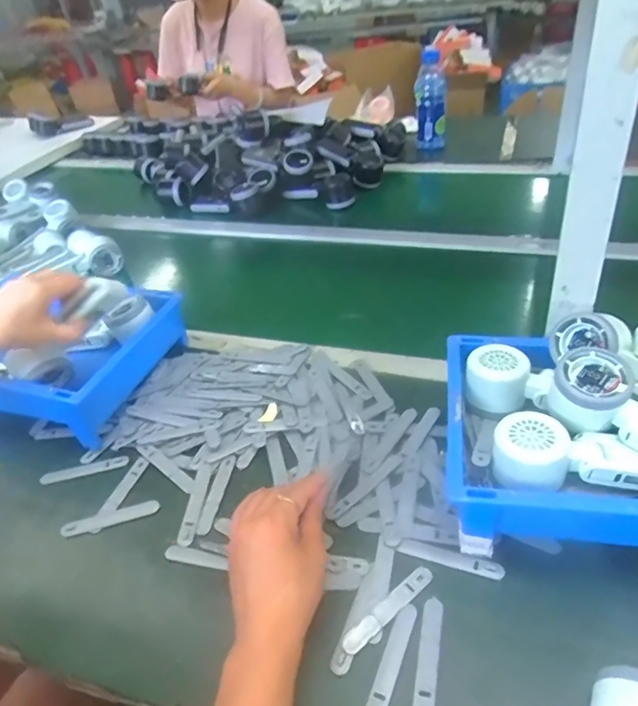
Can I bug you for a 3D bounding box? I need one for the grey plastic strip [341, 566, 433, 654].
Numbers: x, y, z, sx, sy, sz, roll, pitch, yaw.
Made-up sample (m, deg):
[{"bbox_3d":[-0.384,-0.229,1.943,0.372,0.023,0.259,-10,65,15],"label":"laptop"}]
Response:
[{"bbox_3d":[0.057,0.205,0.439,0.094,0.004,0.016,-31,45,-28],"label":"grey plastic strip"}]

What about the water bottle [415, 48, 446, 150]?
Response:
[{"bbox_3d":[0.266,-0.596,1.290,0.075,0.205,0.067,2,38,11],"label":"water bottle"}]

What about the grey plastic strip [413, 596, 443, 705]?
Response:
[{"bbox_3d":[0.083,0.230,0.411,0.014,0.004,0.094,6,41,14],"label":"grey plastic strip"}]

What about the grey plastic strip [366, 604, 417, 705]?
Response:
[{"bbox_3d":[0.054,0.233,0.410,0.014,0.004,0.093,13,43,22],"label":"grey plastic strip"}]

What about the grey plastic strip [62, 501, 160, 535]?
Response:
[{"bbox_3d":[-0.206,0.164,0.541,0.094,0.004,0.016,-13,40,-8],"label":"grey plastic strip"}]

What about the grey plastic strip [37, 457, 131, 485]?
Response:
[{"bbox_3d":[-0.256,0.128,0.596,0.095,0.005,0.014,-11,39,-6],"label":"grey plastic strip"}]

